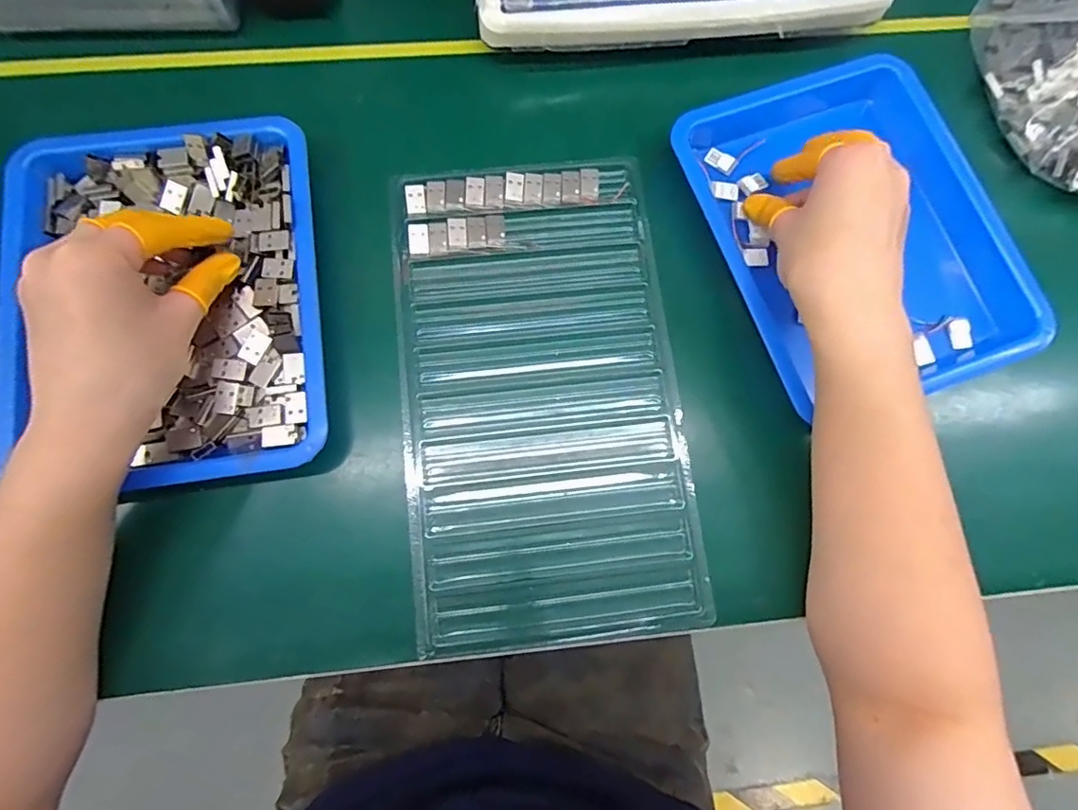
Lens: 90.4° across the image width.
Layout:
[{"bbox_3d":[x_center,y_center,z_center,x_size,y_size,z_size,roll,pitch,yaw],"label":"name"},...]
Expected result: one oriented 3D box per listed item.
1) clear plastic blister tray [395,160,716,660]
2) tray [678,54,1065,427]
[{"bbox_3d":[0.001,-0.009,0.325,0.161,0.019,0.288,-6,78,-1],"label":"clear plastic blister tray"},{"bbox_3d":[0.196,-0.109,0.342,0.171,0.034,0.219,-20,81,-6],"label":"tray"}]

